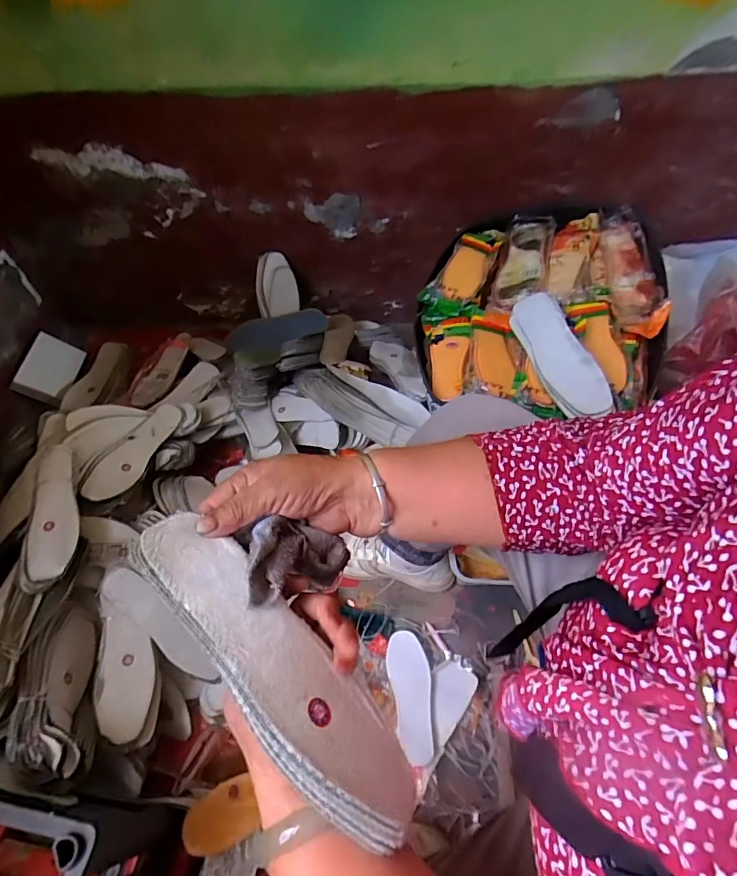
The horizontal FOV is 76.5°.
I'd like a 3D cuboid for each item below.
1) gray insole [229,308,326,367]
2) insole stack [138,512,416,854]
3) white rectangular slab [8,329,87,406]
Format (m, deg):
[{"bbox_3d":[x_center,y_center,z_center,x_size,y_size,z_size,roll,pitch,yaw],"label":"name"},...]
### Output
[{"bbox_3d":[-0.196,-0.219,1.025,0.217,0.098,0.017,-14,35,3],"label":"gray insole"},{"bbox_3d":[-0.061,0.137,0.284,0.221,0.028,0.066,45,31,15],"label":"insole stack"},{"bbox_3d":[-0.713,-0.156,1.049,0.020,0.100,0.152,-16,55,42],"label":"white rectangular slab"}]

